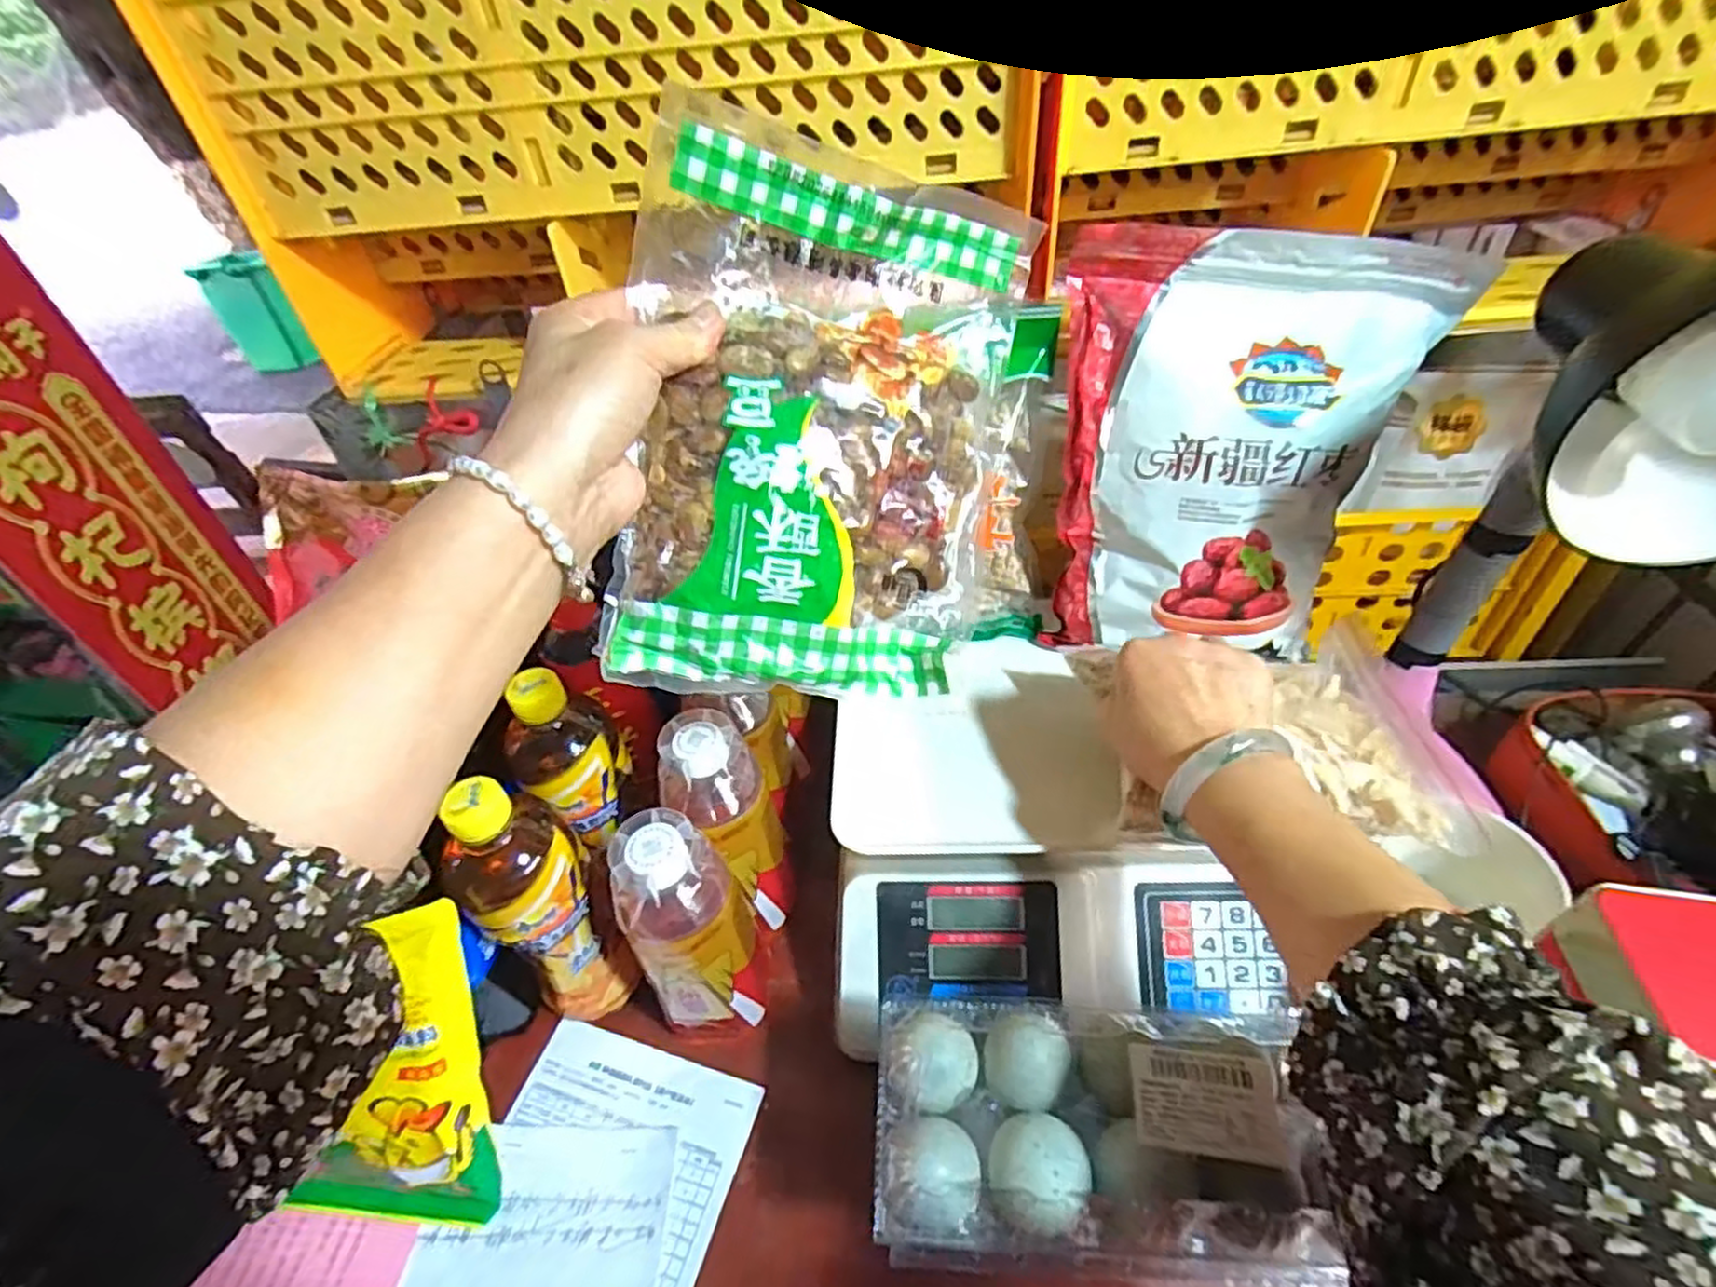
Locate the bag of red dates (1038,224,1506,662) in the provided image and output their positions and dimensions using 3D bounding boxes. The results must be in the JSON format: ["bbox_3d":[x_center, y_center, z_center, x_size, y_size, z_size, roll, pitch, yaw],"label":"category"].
[{"bbox_3d":[0.231,-0.111,0.466,0.209,0.257,0.080,5,17,9],"label":"bag of red dates"}]

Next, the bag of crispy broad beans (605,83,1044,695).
[{"bbox_3d":[-0.011,-0.089,0.316,0.164,0.217,0.024,4,6,-19],"label":"bag of crispy broad beans"}]

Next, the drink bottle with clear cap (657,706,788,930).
[{"bbox_3d":[-0.082,0.119,0.460,0.061,0.172,0.056,-18,45,-15],"label":"drink bottle with clear cap"}]

